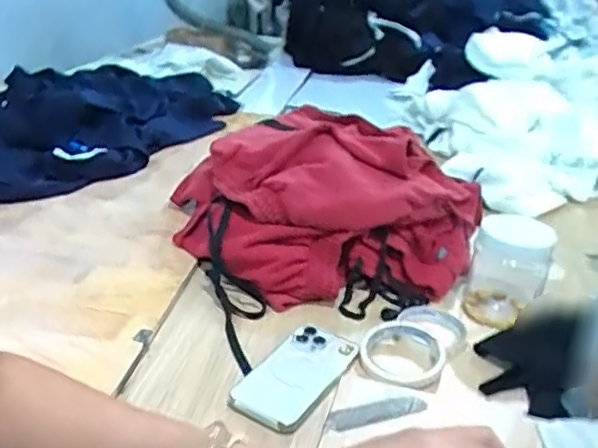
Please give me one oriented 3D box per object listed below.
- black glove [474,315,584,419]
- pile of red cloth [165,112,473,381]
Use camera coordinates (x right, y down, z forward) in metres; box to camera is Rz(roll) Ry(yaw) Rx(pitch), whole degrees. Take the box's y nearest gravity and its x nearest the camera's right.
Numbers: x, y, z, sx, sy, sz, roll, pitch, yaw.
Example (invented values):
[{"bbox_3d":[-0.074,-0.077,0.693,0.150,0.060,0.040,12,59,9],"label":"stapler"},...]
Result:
[{"bbox_3d":[0.252,0.140,0.666,0.108,0.111,0.069,22,31,31],"label":"black glove"},{"bbox_3d":[0.034,-0.034,0.892,0.410,0.175,0.373,-9,30,-27],"label":"pile of red cloth"}]

